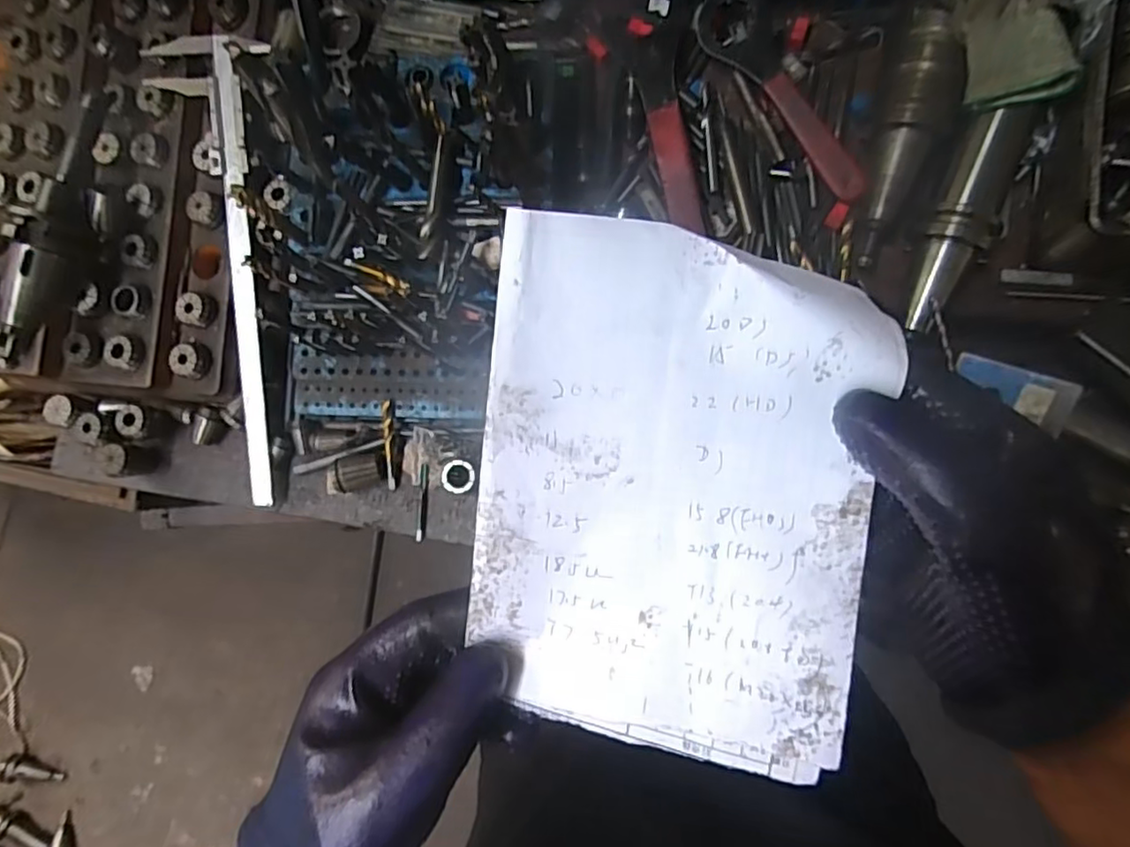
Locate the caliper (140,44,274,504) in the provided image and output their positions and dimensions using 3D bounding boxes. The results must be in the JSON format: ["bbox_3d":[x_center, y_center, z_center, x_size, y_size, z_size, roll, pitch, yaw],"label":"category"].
[{"bbox_3d":[-0.306,-0.133,0.536,0.089,0.020,0.401,0,92,-8],"label":"caliper"}]

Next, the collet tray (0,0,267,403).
[{"bbox_3d":[-0.405,-0.216,0.534,0.233,0.071,0.370,4,87,8],"label":"collet tray"}]

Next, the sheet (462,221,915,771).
[{"bbox_3d":[0.042,0.028,0.228,0.143,0.028,0.190,7,102,2],"label":"sheet"}]

